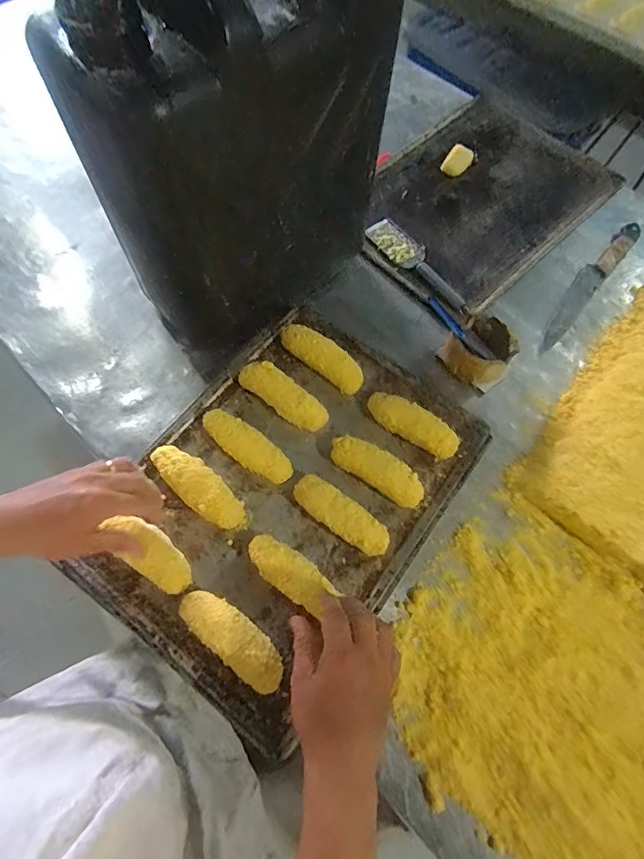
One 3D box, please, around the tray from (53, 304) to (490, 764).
[{"bbox_3d":[-0.038,0.066,0.546,0.334,0.049,0.463,36,69,13],"label":"tray"}]

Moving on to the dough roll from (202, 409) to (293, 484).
[{"bbox_3d":[-0.096,0.021,0.560,0.132,0.034,0.042,35,68,12],"label":"dough roll"}]

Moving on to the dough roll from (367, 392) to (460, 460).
[{"bbox_3d":[0.119,-0.007,0.588,0.127,0.037,0.037,32,68,11],"label":"dough roll"}]

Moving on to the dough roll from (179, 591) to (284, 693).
[{"bbox_3d":[-0.092,0.216,0.466,0.125,0.038,0.044,36,69,13],"label":"dough roll"}]

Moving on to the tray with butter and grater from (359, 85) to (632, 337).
[{"bbox_3d":[0.274,-0.422,0.794,0.476,0.033,0.334,-39,73,-18],"label":"tray with butter and grater"}]

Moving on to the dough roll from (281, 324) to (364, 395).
[{"bbox_3d":[0.002,-0.101,0.619,0.129,0.031,0.039,36,68,-2],"label":"dough roll"}]

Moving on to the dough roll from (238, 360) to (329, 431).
[{"bbox_3d":[-0.053,-0.044,0.597,0.130,0.039,0.044,36,69,13],"label":"dough roll"}]

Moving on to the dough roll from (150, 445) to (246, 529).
[{"bbox_3d":[-0.149,0.067,0.533,0.129,0.040,0.045,42,70,15],"label":"dough roll"}]

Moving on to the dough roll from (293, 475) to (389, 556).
[{"bbox_3d":[0.022,0.102,0.528,0.125,0.036,0.041,36,68,13],"label":"dough roll"}]

